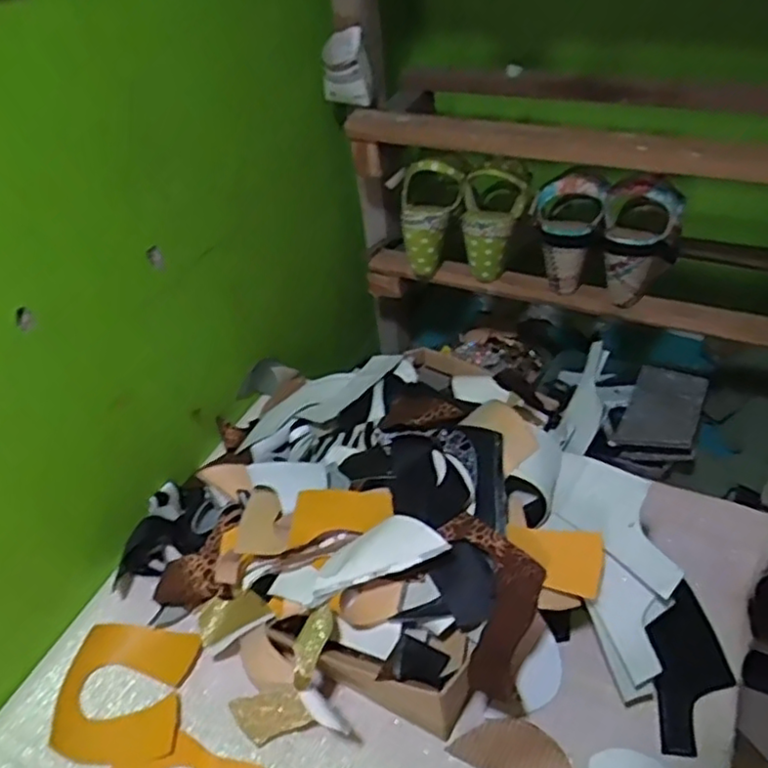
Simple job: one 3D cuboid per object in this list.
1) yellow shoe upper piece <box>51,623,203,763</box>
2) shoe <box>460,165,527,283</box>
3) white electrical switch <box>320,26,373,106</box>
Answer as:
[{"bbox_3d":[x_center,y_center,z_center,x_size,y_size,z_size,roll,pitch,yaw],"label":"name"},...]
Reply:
[{"bbox_3d":[-0.237,0.282,0.604,0.117,0.012,0.116,0,42,7],"label":"yellow shoe upper piece"},{"bbox_3d":[0.136,-0.198,0.818,0.079,0.127,0.072,6,43,13],"label":"shoe"},{"bbox_3d":[-0.045,-0.376,0.789,0.059,0.076,0.051,-4,42,2],"label":"white electrical switch"}]

